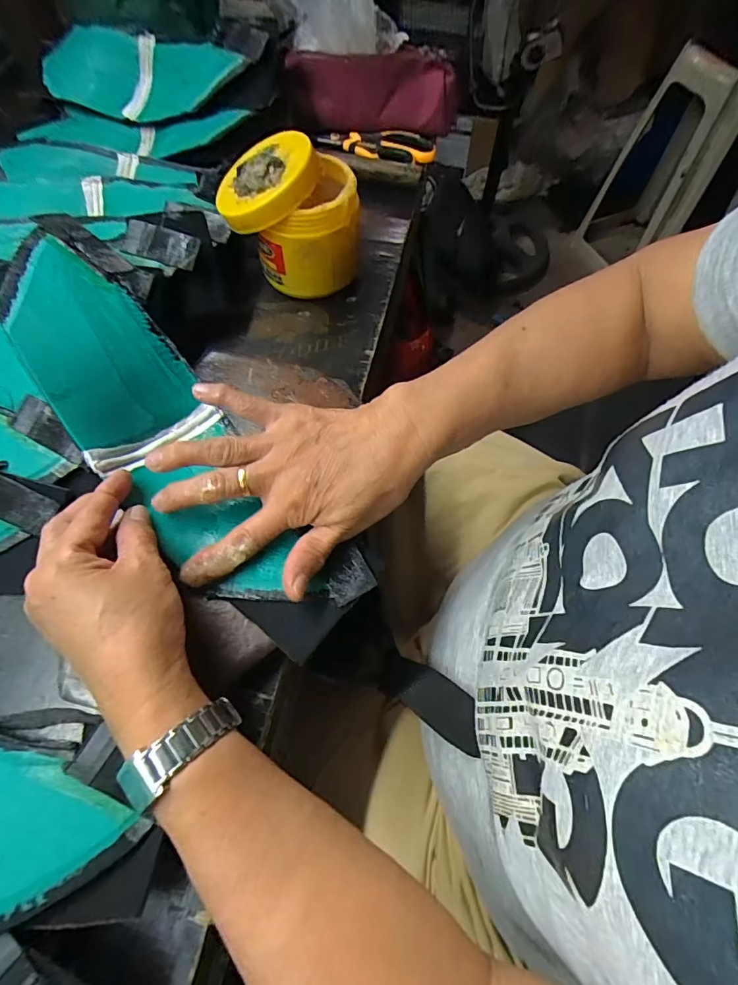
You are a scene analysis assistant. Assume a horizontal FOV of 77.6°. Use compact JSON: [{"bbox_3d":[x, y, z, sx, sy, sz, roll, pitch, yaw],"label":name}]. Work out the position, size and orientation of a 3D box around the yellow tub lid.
[{"bbox_3d":[-0.085,-0.258,0.381,0.090,0.017,0.089,-7,69,19],"label":"yellow tub lid"}]

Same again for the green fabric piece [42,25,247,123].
[{"bbox_3d":[-0.271,-0.498,0.541,0.290,0.043,0.102,20,93,9],"label":"green fabric piece"}]

